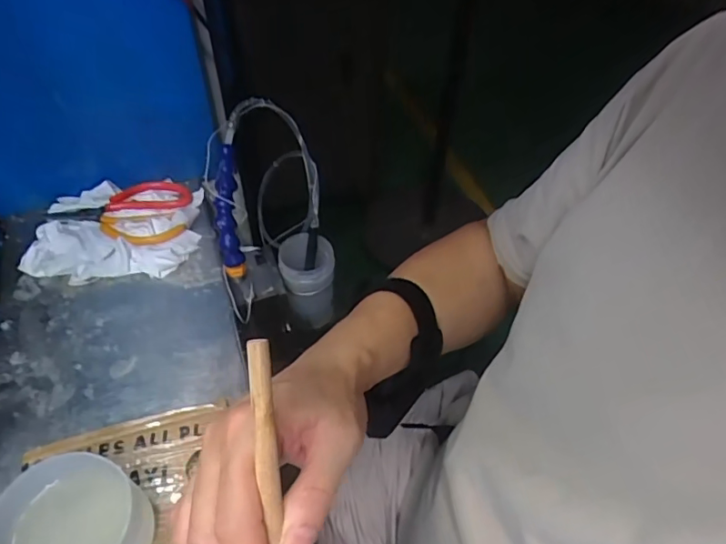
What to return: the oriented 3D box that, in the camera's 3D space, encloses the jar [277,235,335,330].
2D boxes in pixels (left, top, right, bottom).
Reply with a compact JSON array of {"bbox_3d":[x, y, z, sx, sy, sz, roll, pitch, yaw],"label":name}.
[{"bbox_3d":[-0.075,0.012,0.736,0.071,0.110,0.073,3,51,-4],"label":"jar"}]

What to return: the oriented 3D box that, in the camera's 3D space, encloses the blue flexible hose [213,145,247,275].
[{"bbox_3d":[-0.150,-0.068,0.591,0.024,0.044,0.146,-4,90,-4],"label":"blue flexible hose"}]

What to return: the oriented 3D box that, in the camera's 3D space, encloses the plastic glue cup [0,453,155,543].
[{"bbox_3d":[-0.212,0.190,0.390,0.086,0.070,0.086,3,51,-4],"label":"plastic glue cup"}]

